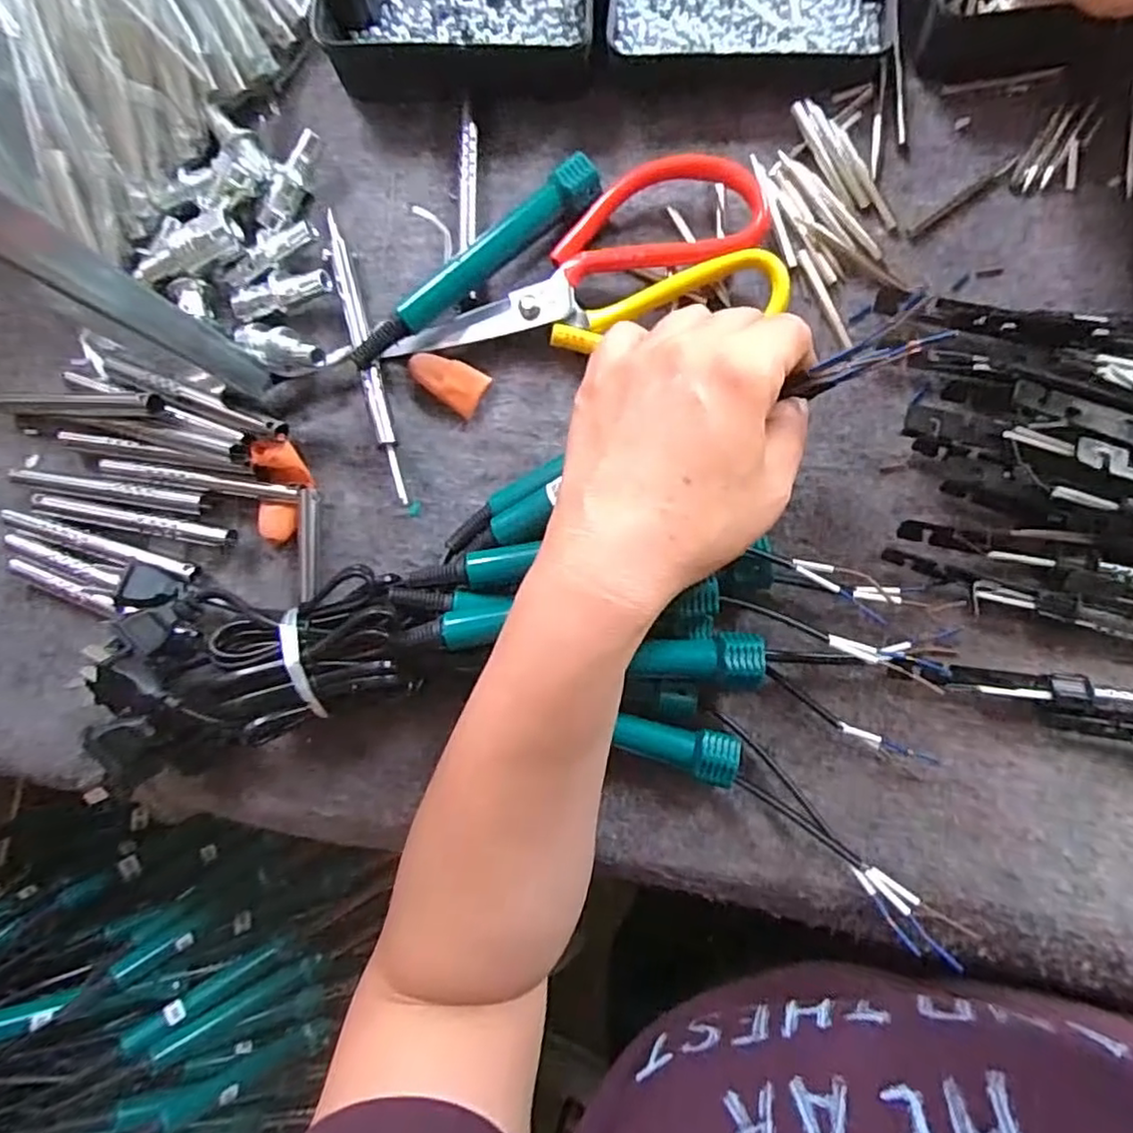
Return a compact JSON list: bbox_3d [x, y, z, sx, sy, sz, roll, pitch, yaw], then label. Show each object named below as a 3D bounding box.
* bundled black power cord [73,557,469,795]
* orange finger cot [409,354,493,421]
[{"bbox_3d":[-0.130,0.046,0.309,0.176,0.054,0.100,-5,88,5],"label":"bundled black power cord"},{"bbox_3d":[-0.060,-0.095,0.334,0.037,0.011,0.022,31,91,5],"label":"orange finger cot"}]

